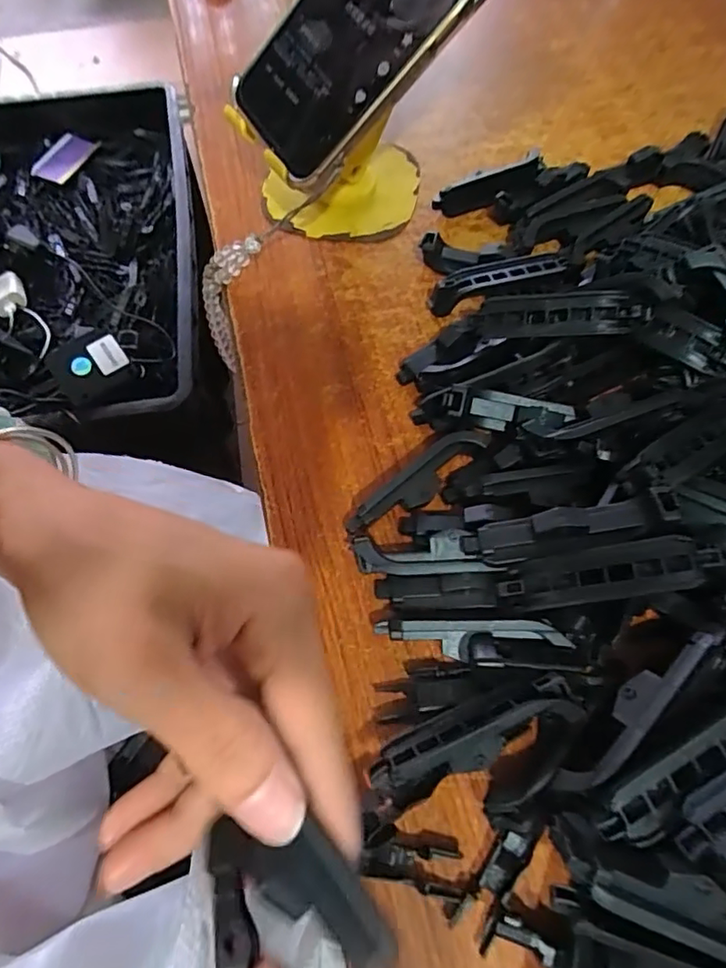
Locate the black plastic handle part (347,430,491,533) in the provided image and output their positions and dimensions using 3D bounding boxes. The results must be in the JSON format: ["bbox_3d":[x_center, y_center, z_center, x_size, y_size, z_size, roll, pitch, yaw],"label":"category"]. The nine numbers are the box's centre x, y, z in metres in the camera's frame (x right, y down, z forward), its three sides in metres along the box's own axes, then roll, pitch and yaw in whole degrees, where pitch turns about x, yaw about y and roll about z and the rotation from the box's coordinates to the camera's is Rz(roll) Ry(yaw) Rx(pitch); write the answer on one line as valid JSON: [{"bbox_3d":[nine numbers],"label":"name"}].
[{"bbox_3d":[0.025,0.001,0.248,0.073,0.018,0.016,-39,70,-18],"label":"black plastic handle part"}]

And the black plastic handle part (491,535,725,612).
[{"bbox_3d":[0.085,0.031,0.202,0.072,0.004,0.021,-11,62,20],"label":"black plastic handle part"}]

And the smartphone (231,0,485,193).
[{"bbox_3d":[0.009,-0.225,0.259,0.166,0.012,0.084,-41,70,19],"label":"smartphone"}]

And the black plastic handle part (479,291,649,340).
[{"bbox_3d":[0.089,-0.076,0.257,0.072,0.012,0.016,4,63,21],"label":"black plastic handle part"}]

